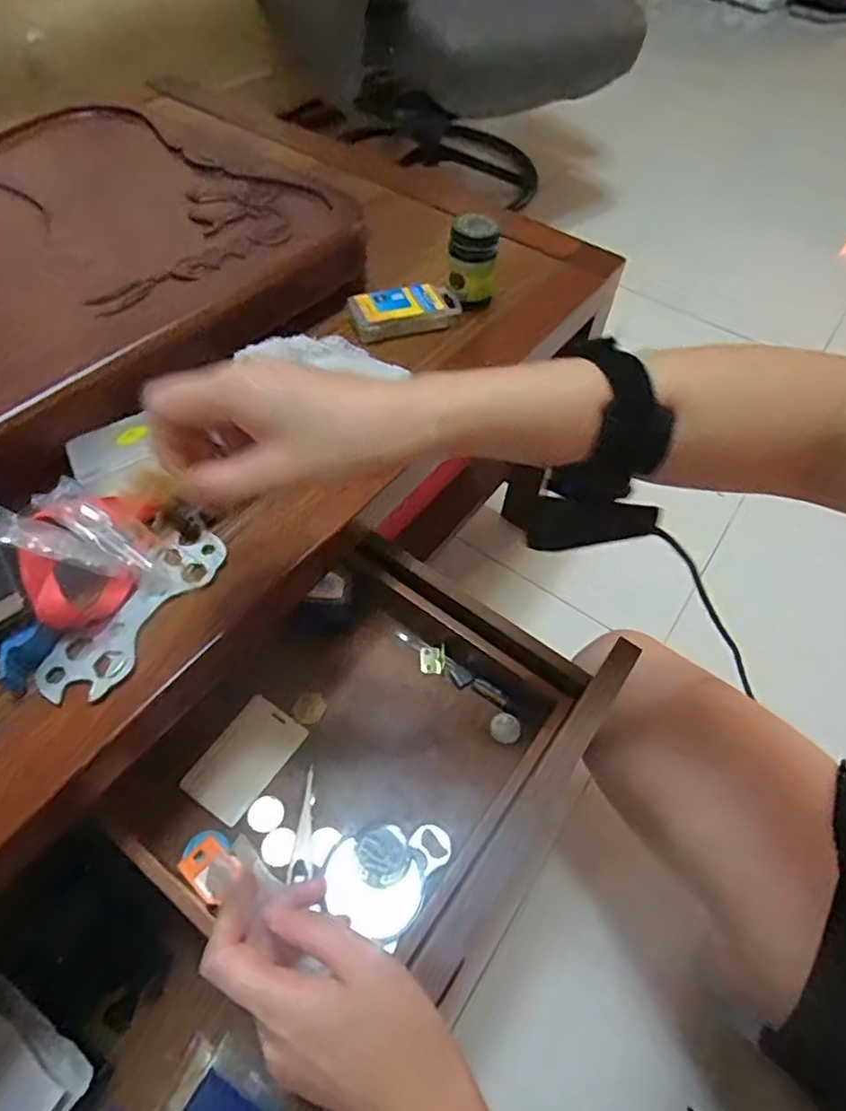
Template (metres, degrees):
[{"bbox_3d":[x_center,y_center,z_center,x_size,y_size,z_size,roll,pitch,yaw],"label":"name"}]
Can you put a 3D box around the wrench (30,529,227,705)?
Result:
[{"bbox_3d":[-0.166,0.032,0.364,0.044,0.009,0.127,32,61,17],"label":"wrench"}]

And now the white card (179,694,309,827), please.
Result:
[{"bbox_3d":[-0.132,0.151,0.463,0.052,0.004,0.085,34,60,10],"label":"white card"}]

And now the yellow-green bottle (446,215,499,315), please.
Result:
[{"bbox_3d":[0.043,-0.258,0.548,0.040,0.069,0.034,9,56,3],"label":"yellow-green bottle"}]

